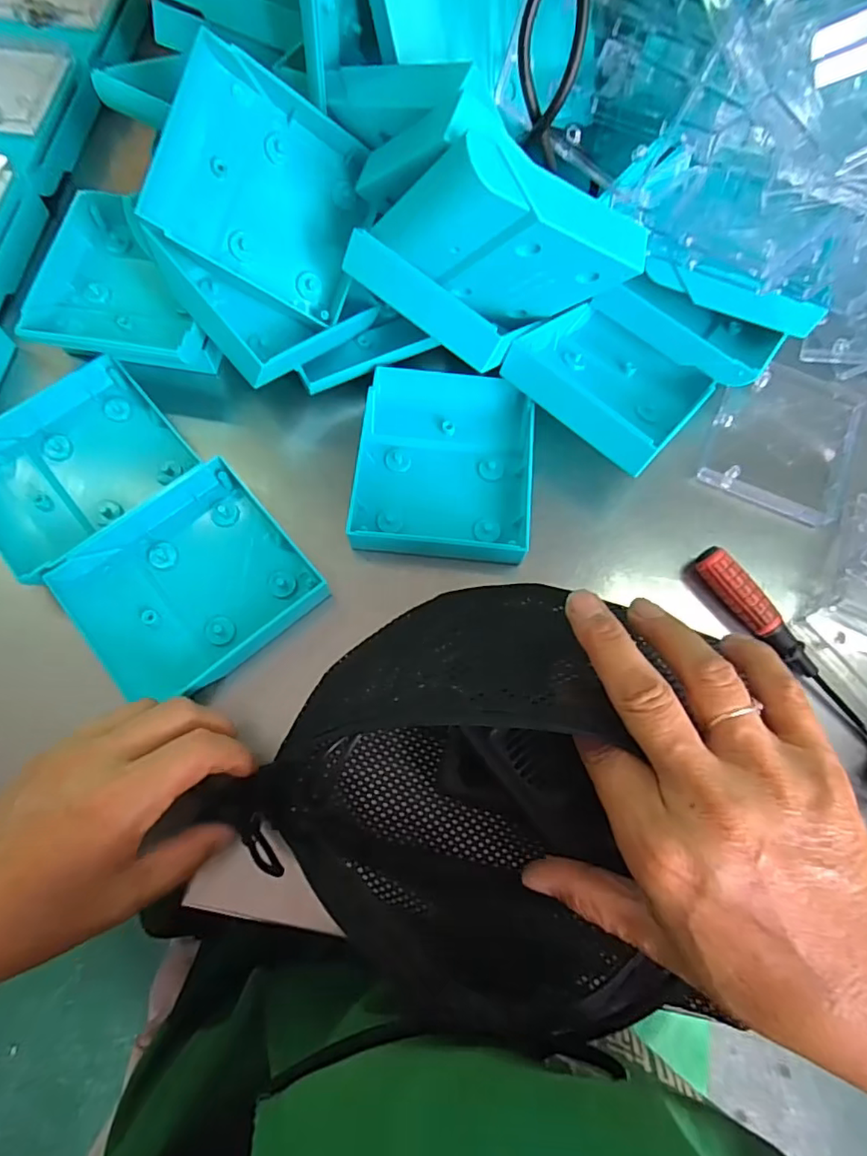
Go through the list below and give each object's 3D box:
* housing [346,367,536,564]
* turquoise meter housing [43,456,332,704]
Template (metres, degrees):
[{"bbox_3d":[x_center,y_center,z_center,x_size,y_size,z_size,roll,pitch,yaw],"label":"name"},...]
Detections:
[{"bbox_3d":[0.007,-0.070,0.353,0.105,0.023,0.114,4,72,0],"label":"housing"},{"bbox_3d":[-0.135,0.002,0.321,0.113,0.022,0.109,-40,77,-13],"label":"turquoise meter housing"}]

